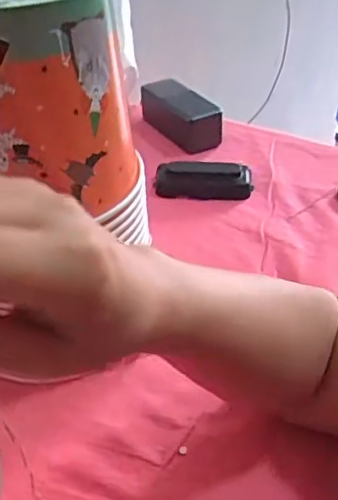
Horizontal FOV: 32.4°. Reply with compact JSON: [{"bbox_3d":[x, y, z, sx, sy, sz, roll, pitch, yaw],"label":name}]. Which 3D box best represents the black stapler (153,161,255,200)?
[{"bbox_3d":[0.039,-0.077,0.642,0.105,0.027,0.038,-2,38,0],"label":"black stapler"}]

